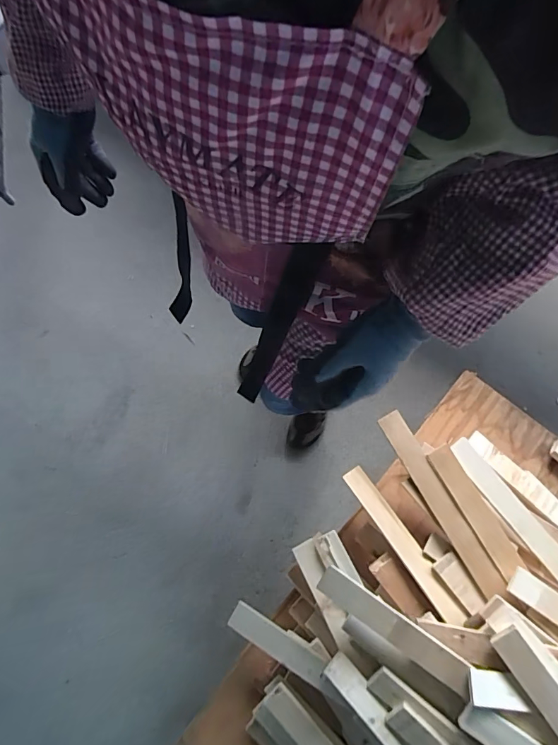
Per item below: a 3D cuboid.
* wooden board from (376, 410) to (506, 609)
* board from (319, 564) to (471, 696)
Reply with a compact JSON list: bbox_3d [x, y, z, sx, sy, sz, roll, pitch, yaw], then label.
[{"bbox_3d":[0.325,0.260,0.839,0.053,0.021,0.389,-28,77,-6],"label":"wooden board"},{"bbox_3d":[0.204,0.456,0.737,0.295,0.013,0.049,34,78,8],"label":"board"}]

